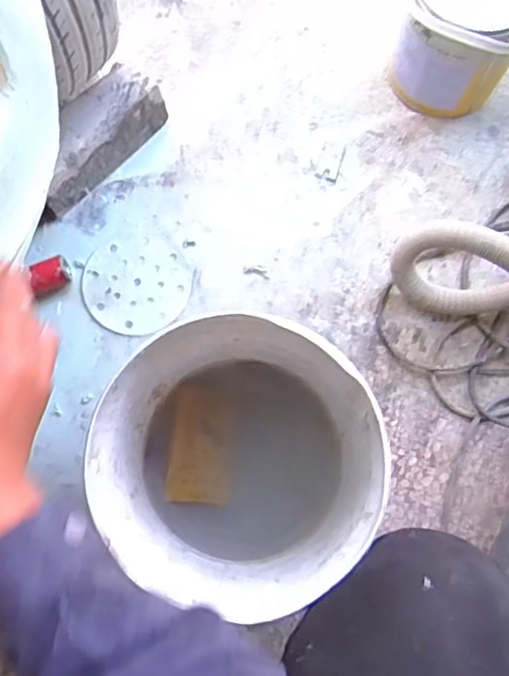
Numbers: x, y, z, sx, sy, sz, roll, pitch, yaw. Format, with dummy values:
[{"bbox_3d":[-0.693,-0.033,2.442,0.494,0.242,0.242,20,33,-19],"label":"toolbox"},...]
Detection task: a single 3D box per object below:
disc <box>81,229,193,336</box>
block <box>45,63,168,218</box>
[{"bbox_3d":[-0.156,-0.071,0.767,0.136,0.008,0.131,21,81,4],"label":"disc"},{"bbox_3d":[-0.215,-0.266,0.781,0.076,0.079,0.207,39,82,7],"label":"block"}]

